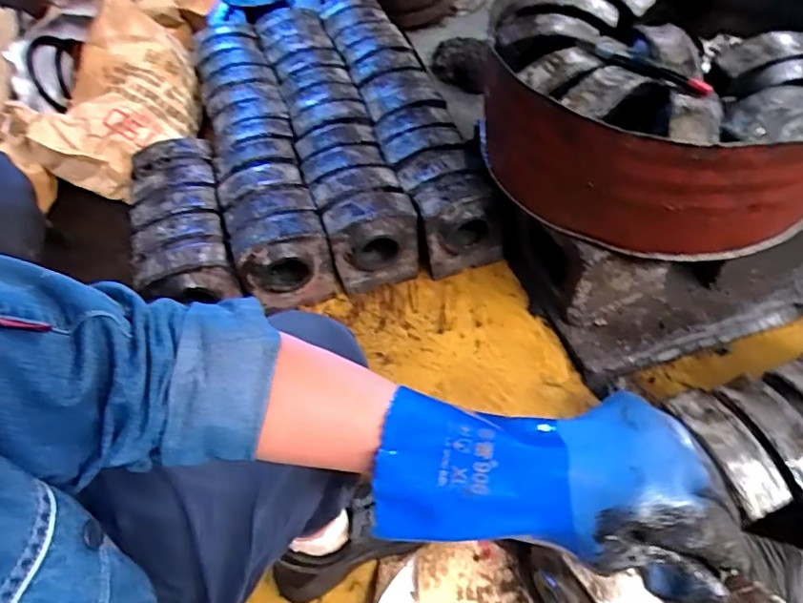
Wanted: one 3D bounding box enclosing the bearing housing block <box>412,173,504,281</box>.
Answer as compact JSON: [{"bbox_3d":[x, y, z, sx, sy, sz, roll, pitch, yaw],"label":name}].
[{"bbox_3d":[0.105,-0.137,0.986,0.151,0.165,0.091,-8,55,0],"label":"bearing housing block"}]

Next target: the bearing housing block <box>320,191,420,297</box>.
[{"bbox_3d":[-0.049,-0.105,0.991,0.150,0.162,0.091,-12,55,-3],"label":"bearing housing block"}]

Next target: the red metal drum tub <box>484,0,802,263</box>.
[{"bbox_3d":[0.387,-0.321,0.834,0.472,0.216,0.499,-2,53,3],"label":"red metal drum tub"}]

